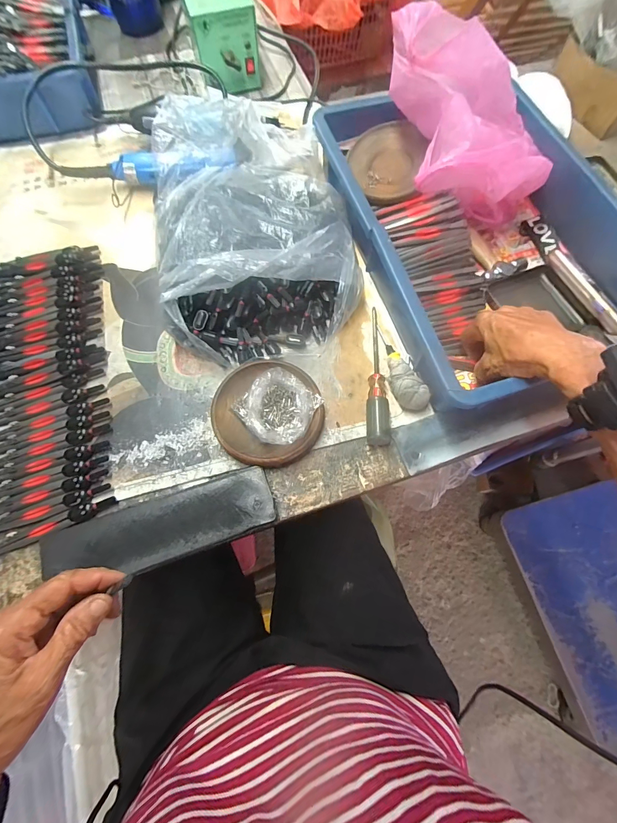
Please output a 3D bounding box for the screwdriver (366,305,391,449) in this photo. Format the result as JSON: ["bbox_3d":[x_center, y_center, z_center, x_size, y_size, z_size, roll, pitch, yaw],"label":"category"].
[{"bbox_3d":[0.078,-0.047,0.394,0.026,0.024,0.171,2,70,0],"label":"screwdriver"}]

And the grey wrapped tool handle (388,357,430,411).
[{"bbox_3d":[0.105,-0.031,0.380,0.029,0.023,0.065,-16,71,-7],"label":"grey wrapped tool handle"}]

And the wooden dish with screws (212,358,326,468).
[{"bbox_3d":[-0.042,-0.003,0.363,0.109,0.044,0.116,0,70,-1],"label":"wooden dish with screws"}]

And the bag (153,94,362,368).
[{"bbox_3d":[-0.079,-0.238,0.429,0.228,0.080,0.360,-15,71,-6],"label":"bag"}]

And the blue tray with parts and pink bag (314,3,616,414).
[{"bbox_3d":[0.211,-0.219,0.378,0.289,0.156,0.383,-17,71,-7],"label":"blue tray with parts and pink bag"}]

